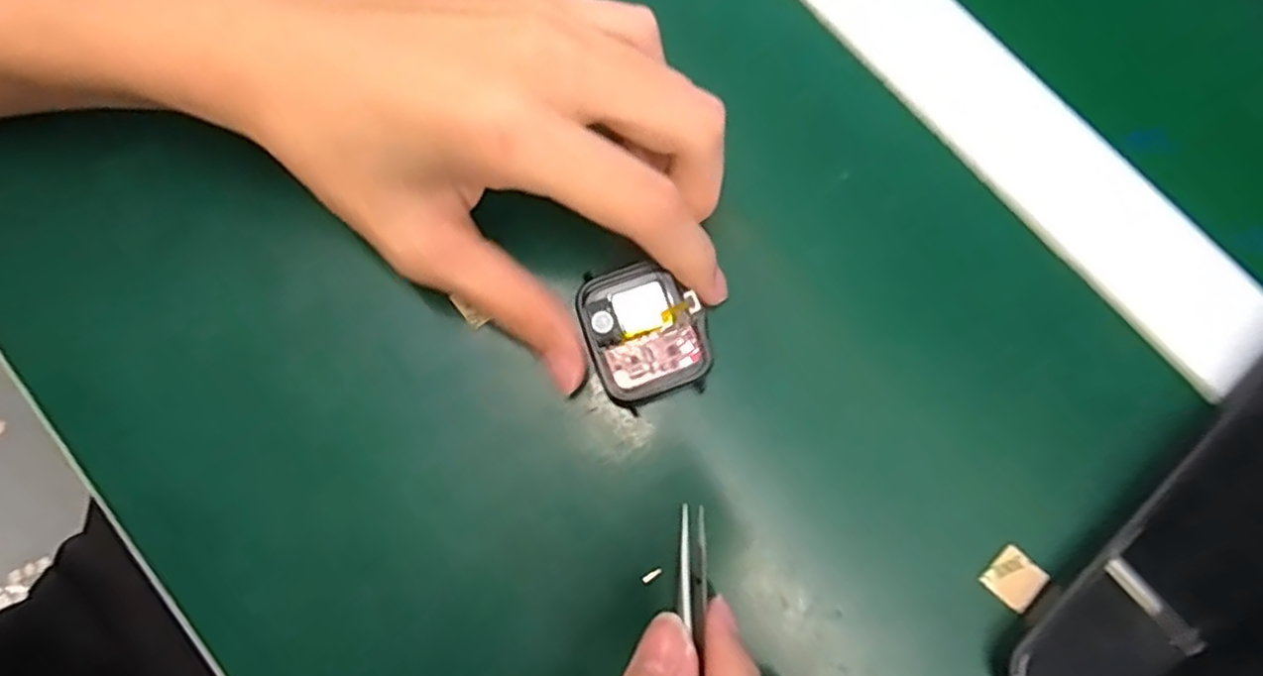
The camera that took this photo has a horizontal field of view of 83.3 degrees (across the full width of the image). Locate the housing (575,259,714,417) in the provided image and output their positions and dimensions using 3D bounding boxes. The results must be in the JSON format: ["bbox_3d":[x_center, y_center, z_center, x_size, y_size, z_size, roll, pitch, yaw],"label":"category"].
[{"bbox_3d":[0.005,-0.002,0.233,0.038,0.006,0.045,-19,80,-3],"label":"housing"}]

